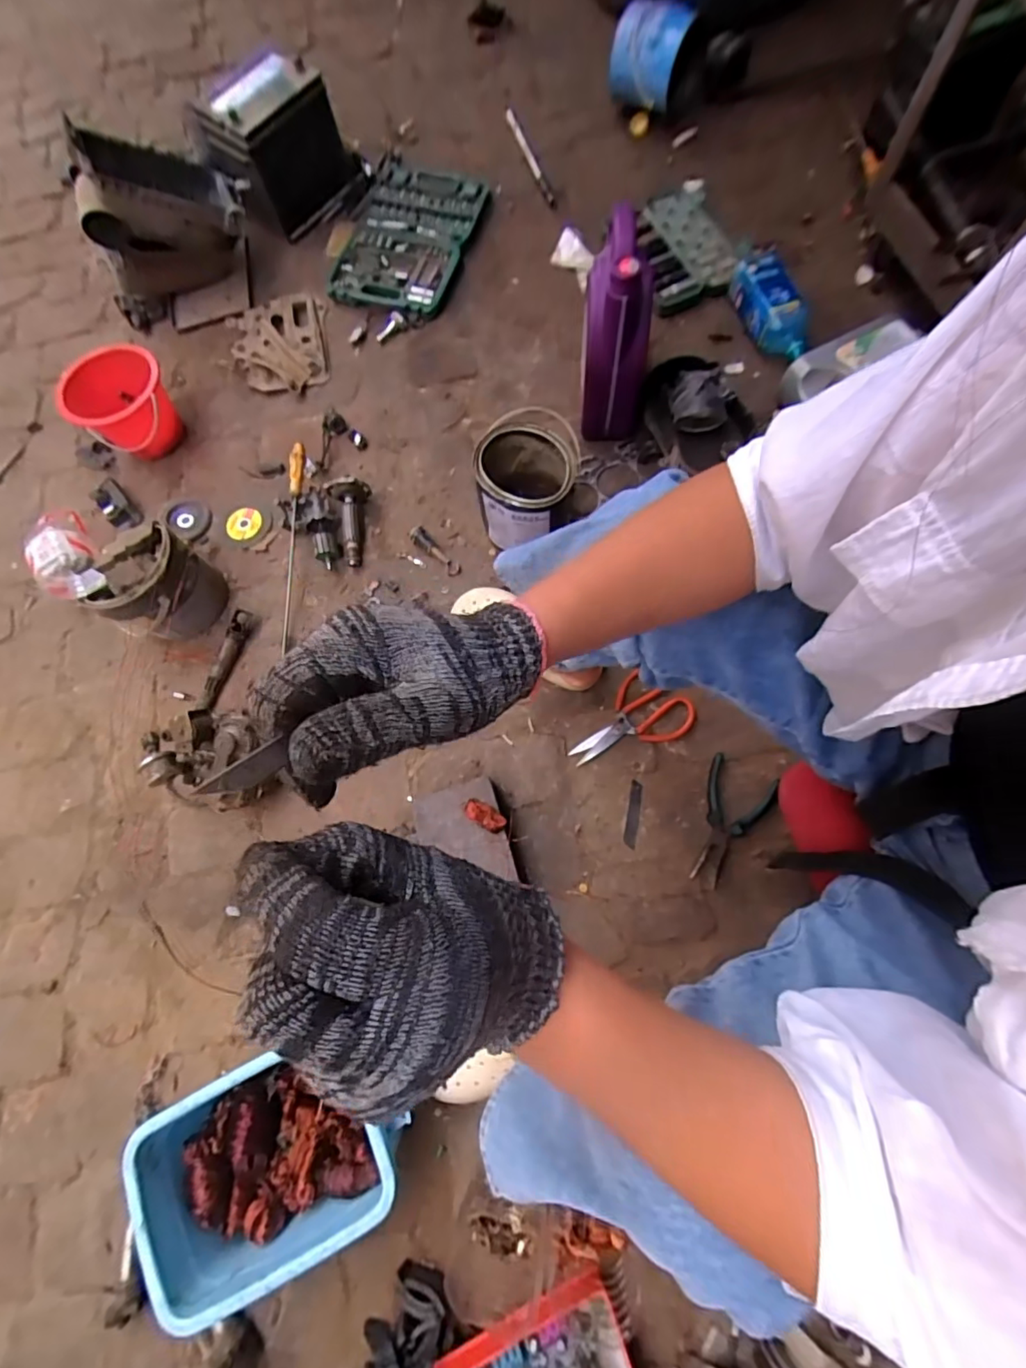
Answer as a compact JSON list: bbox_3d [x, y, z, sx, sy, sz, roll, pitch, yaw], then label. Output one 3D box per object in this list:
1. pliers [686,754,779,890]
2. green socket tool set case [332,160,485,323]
[{"bbox_3d":[0.314,0.203,0.795,0.095,0.016,0.185,21,76,10],"label":"pliers"},{"bbox_3d":[-0.199,-0.839,1.041,0.205,0.035,0.317,24,90,7],"label":"green socket tool set case"}]

